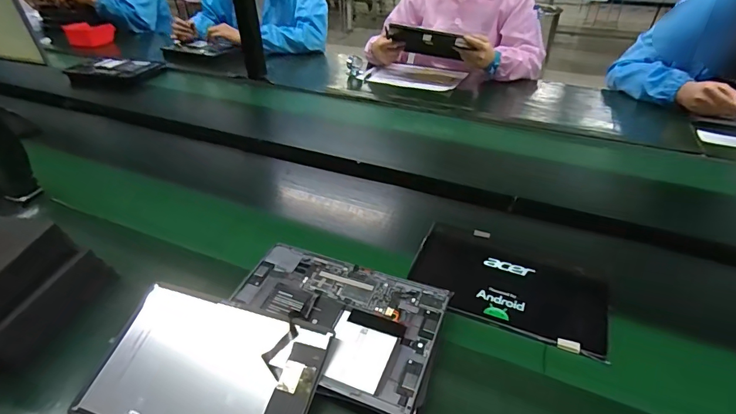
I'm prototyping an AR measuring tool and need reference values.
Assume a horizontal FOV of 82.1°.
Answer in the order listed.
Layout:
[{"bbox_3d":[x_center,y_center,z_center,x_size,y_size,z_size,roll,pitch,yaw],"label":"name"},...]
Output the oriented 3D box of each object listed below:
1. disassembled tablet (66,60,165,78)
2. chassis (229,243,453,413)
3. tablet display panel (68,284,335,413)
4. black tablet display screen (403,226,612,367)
[{"bbox_3d":[-0.741,-0.414,1.257,0.235,0.025,0.132,-2,37,-4],"label":"disassembled tablet"},{"bbox_3d":[-0.044,0.131,0.505,0.252,0.010,0.169,14,43,18],"label":"chassis"},{"bbox_3d":[-0.174,0.180,0.456,0.240,0.011,0.156,11,58,16],"label":"tablet display panel"},{"bbox_3d":[0.190,0.100,0.577,0.249,0.010,0.160,14,40,18],"label":"black tablet display screen"}]

